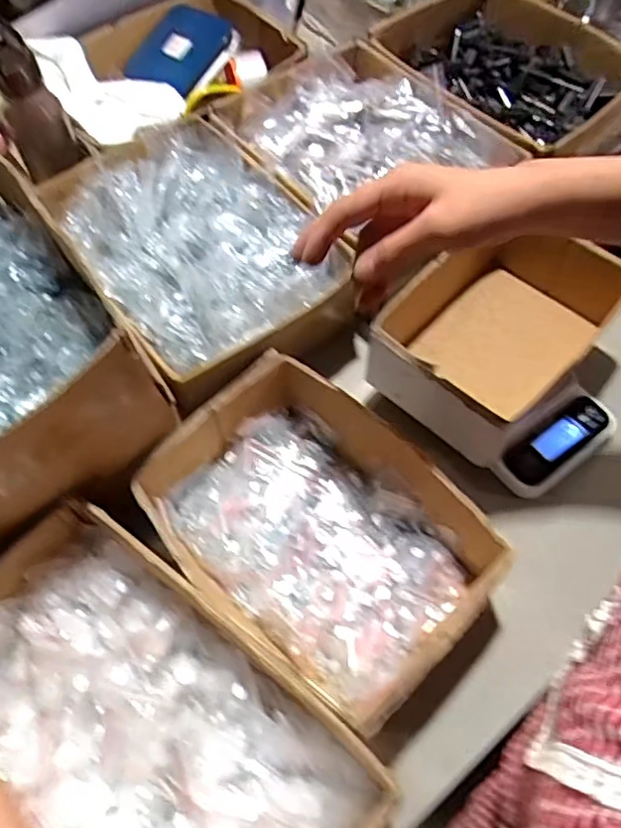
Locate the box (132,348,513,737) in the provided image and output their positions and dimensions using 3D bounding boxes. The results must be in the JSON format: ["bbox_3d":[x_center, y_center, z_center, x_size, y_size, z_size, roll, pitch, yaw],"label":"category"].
[{"bbox_3d":[0.009,0.103,0.562,0.295,0.093,0.204,39,68,19],"label":"box"}]

